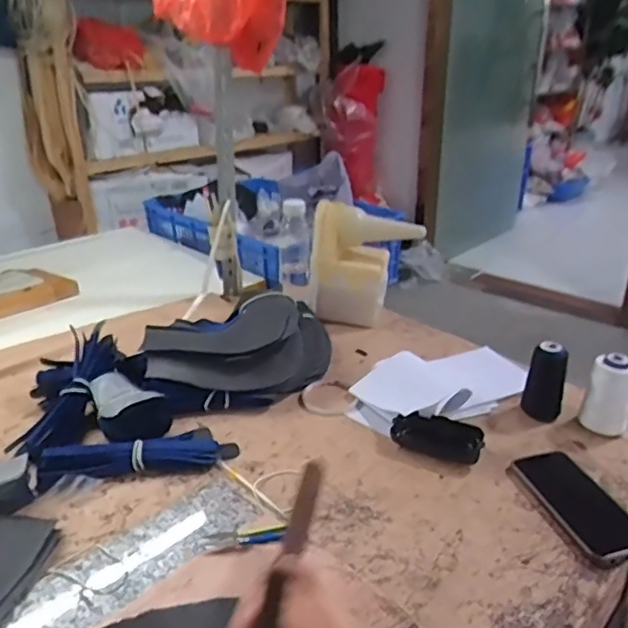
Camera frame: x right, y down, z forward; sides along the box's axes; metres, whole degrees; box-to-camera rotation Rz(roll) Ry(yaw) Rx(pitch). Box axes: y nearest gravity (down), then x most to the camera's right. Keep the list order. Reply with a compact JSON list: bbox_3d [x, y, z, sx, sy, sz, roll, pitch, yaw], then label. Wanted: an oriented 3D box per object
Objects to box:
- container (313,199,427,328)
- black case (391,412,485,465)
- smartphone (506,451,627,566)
[{"bbox_3d":[0.093,-0.083,1.029,0.187,0.203,0.098,2,25,2],"label":"container"},{"bbox_3d":[0.154,0.155,0.726,0.109,0.028,0.051,9,27,18],"label":"black case"},{"bbox_3d":[0.290,0.206,0.633,0.085,0.015,0.159,-5,24,-14],"label":"smartphone"}]

